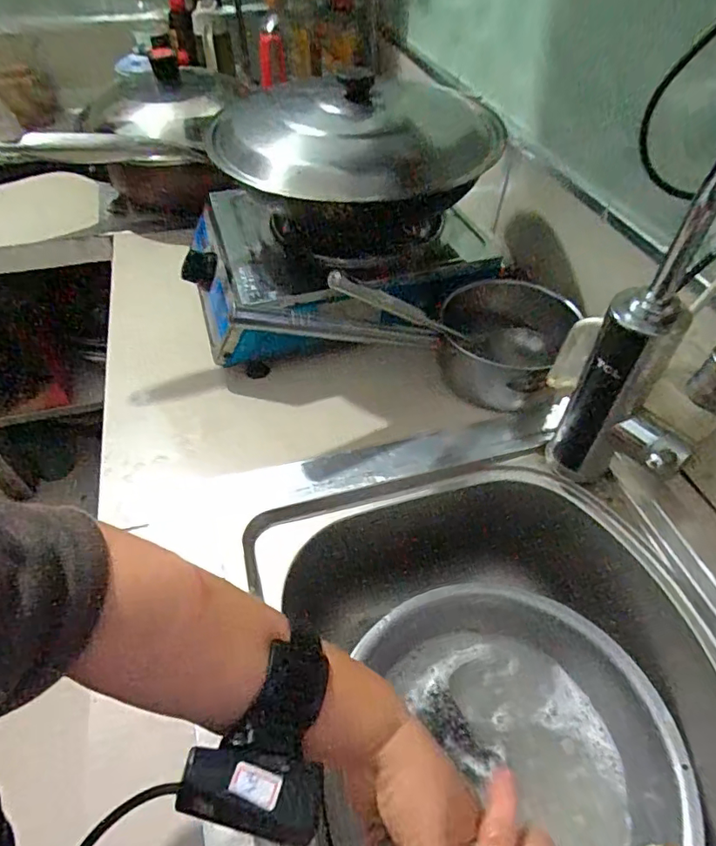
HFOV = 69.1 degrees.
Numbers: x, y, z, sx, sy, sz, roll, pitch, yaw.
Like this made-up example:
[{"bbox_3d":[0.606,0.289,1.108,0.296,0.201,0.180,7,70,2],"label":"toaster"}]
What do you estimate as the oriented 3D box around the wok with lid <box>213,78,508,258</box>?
[{"bbox_3d":[0.004,-0.298,0.613,0.308,0.132,0.267,-3,49,-1],"label":"wok with lid"}]

